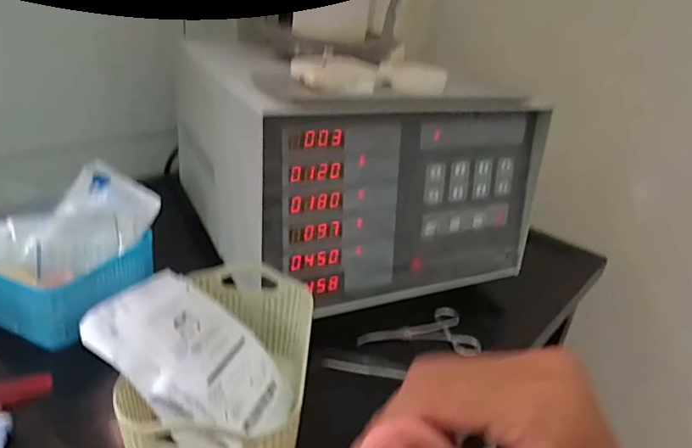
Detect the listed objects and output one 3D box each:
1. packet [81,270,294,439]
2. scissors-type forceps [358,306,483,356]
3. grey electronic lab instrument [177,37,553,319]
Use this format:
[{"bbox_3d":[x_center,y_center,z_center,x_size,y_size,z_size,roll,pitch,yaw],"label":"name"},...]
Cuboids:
[{"bbox_3d":[-0.105,0.096,0.364,0.145,0.017,0.105,44,24,5],"label":"packet"},{"bbox_3d":[0.071,0.108,0.520,0.122,0.012,0.061,2,27,-11],"label":"scissors-type forceps"},{"bbox_3d":[0.000,-0.080,0.595,0.349,0.203,0.299,-8,31,-28],"label":"grey electronic lab instrument"}]

